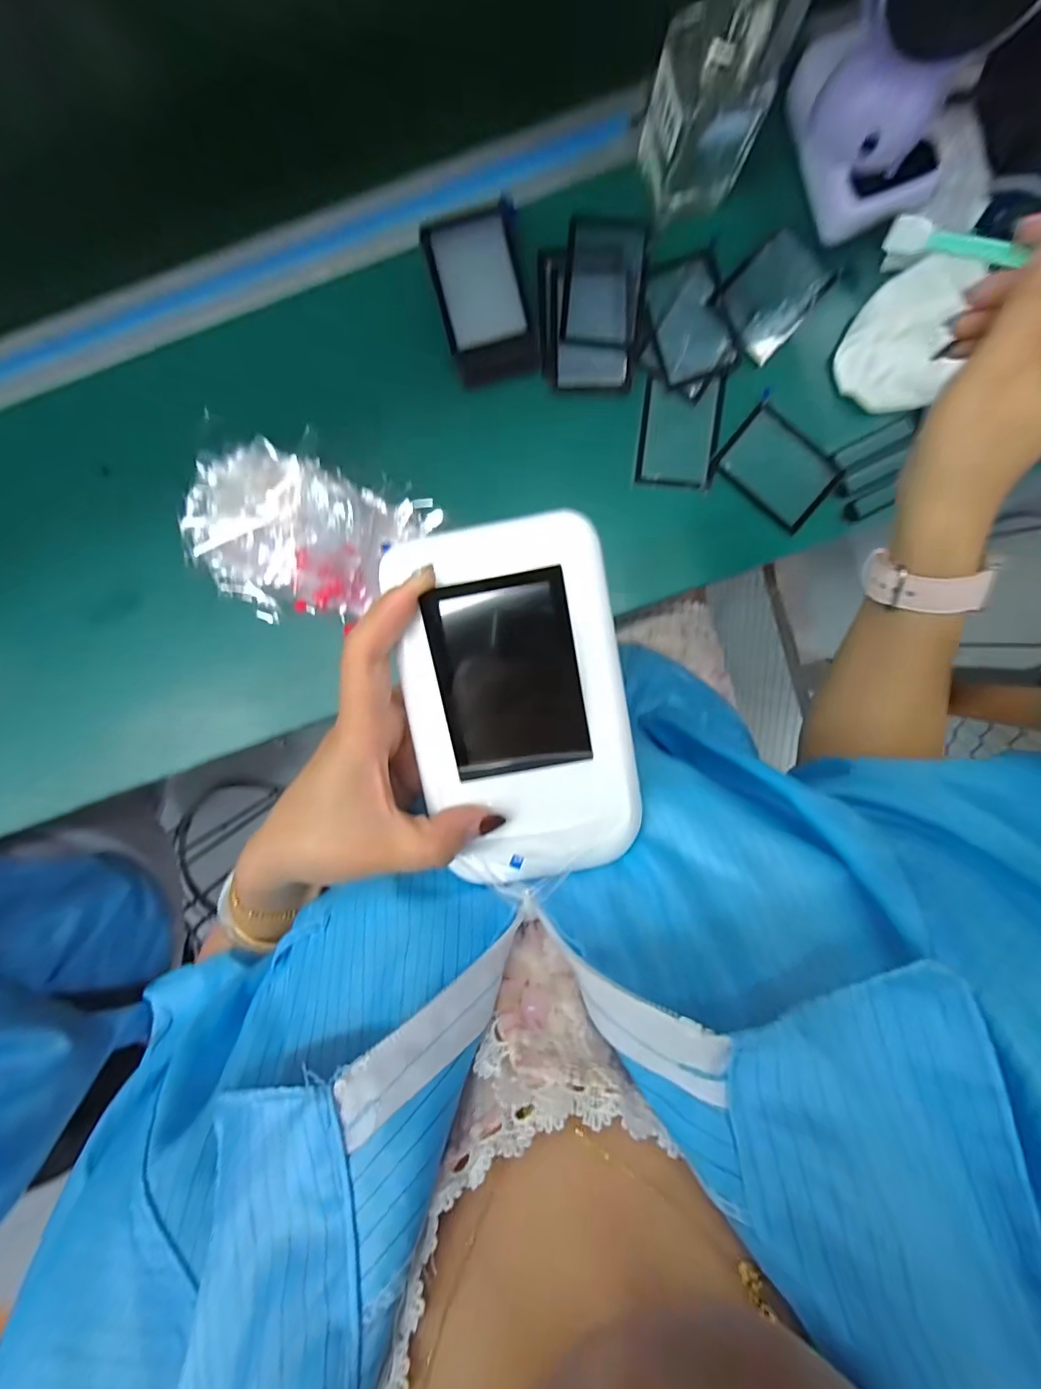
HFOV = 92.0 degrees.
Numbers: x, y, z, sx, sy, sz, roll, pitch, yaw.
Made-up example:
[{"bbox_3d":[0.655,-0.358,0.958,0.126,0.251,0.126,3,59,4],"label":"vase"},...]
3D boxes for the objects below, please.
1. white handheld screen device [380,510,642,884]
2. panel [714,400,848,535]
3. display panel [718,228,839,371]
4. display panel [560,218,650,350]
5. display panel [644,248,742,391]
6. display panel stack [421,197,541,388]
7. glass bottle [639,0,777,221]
[{"bbox_3d":[-0.001,0.003,0.213,0.091,0.017,0.148,-11,98,3],"label":"white handheld screen device"},{"bbox_3d":[0.191,-0.167,0.371,0.080,0.004,0.059,40,97,-5],"label":"panel"},{"bbox_3d":[0.179,-0.284,0.358,0.055,0.004,0.079,41,92,-6],"label":"display panel"},{"bbox_3d":[0.059,-0.288,0.352,0.055,0.004,0.078,5,99,0],"label":"display panel"},{"bbox_3d":[0.121,-0.267,0.359,0.056,0.004,0.081,-20,98,4],"label":"display panel"},{"bbox_3d":[-0.024,-0.269,0.343,0.062,0.032,0.093,-15,98,3],"label":"display panel stack"},{"bbox_3d":[0.110,-0.349,0.292,0.058,0.107,0.057,-19,98,4],"label":"glass bottle"}]

